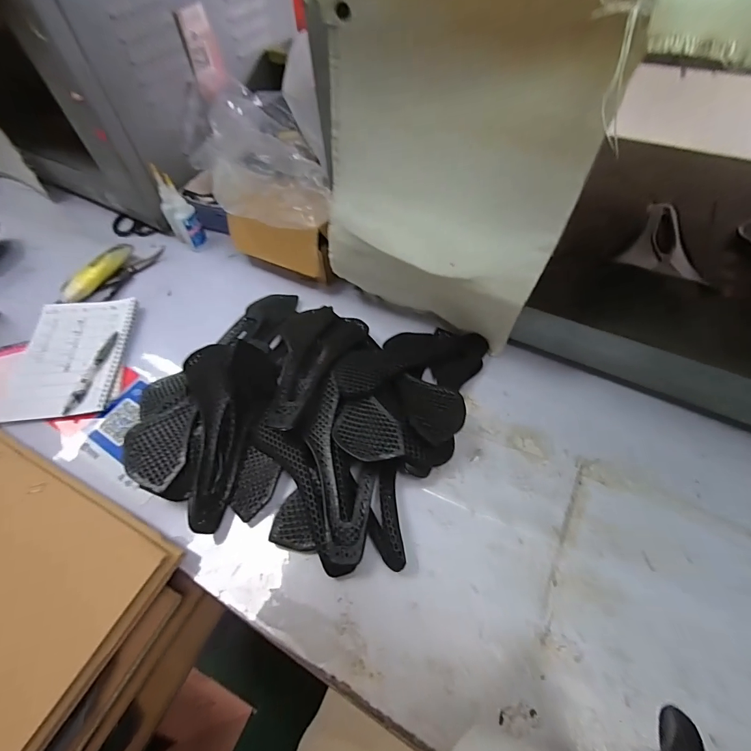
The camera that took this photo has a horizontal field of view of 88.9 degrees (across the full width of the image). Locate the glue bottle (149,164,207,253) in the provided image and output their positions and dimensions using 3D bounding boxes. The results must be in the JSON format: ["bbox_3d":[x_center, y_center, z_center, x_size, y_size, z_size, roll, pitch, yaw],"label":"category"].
[{"bbox_3d":[-0.357,-0.297,0.701,0.048,0.131,0.057,-39,63,-21],"label":"glue bottle"}]

